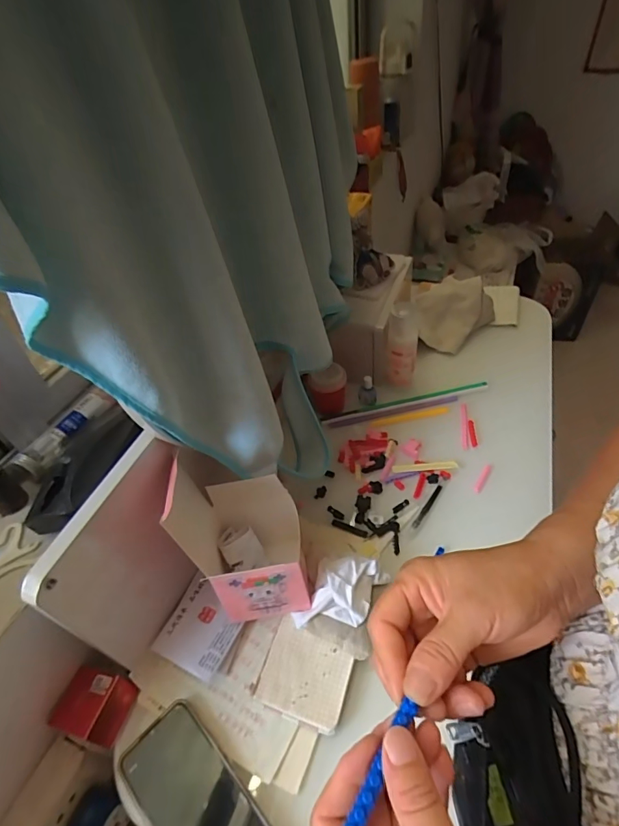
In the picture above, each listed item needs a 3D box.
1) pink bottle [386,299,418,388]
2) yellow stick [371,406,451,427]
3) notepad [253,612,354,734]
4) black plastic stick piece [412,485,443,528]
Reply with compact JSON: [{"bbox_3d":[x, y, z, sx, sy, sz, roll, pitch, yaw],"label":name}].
[{"bbox_3d":[0.149,-0.107,0.694,0.045,0.129,0.040,6,47,14],"label":"pink bottle"},{"bbox_3d":[0.161,0.007,0.698,0.128,0.006,0.014,-11,45,-3],"label":"yellow stick"},{"bbox_3d":[-0.005,0.266,0.447,0.089,0.012,0.081,12,48,19],"label":"notepad"},{"bbox_3d":[0.156,0.123,0.572,0.010,0.004,0.077,26,54,29],"label":"black plastic stick piece"}]

